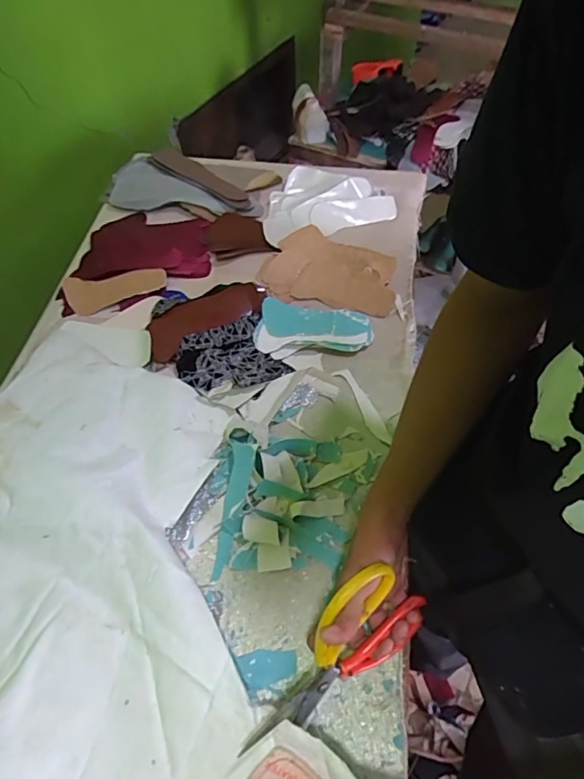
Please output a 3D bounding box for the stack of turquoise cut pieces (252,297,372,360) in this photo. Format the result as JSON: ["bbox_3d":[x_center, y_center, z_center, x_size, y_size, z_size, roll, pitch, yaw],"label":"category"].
[{"bbox_3d":[0.034,-0.091,0.771,0.174,0.028,0.093,6,55,4],"label":"stack of turquoise cut pieces"}]

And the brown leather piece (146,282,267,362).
[{"bbox_3d":[-0.138,-0.113,0.780,0.194,0.030,0.068,-30,60,-20],"label":"brown leather piece"}]

